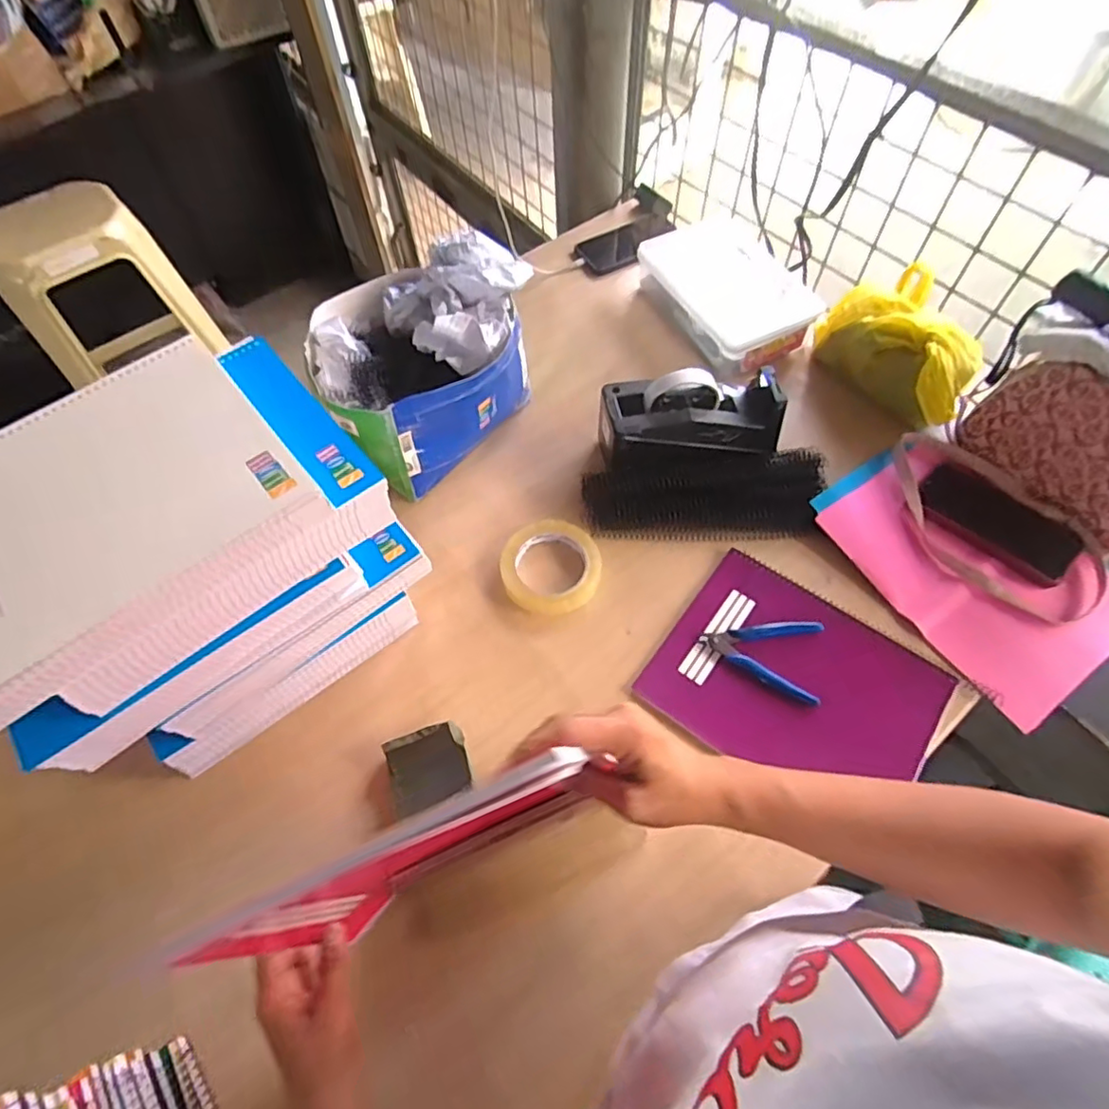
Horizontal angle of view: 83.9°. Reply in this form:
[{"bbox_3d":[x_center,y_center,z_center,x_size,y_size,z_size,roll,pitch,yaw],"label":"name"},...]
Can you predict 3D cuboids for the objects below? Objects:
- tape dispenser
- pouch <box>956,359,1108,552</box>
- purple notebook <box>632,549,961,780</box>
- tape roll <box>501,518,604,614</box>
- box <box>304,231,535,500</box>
[{"bbox_3d":[0.150,-0.149,0.692,0.201,0.100,0.095,-16,61,-7],"label":"tape dispenser"},{"bbox_3d":[0.535,-0.101,0.622,0.030,0.143,0.211,-40,67,-19],"label":"pouch"},{"bbox_3d":[0.231,0.121,0.587,0.241,0.010,0.188,32,66,18],"label":"purple notebook"},{"bbox_3d":[-0.004,0.012,0.653,0.102,0.015,0.103,-1,60,1],"label":"tape roll"},{"bbox_3d":[-0.143,-0.217,0.705,0.238,0.186,0.210,-33,65,-16],"label":"box"}]

